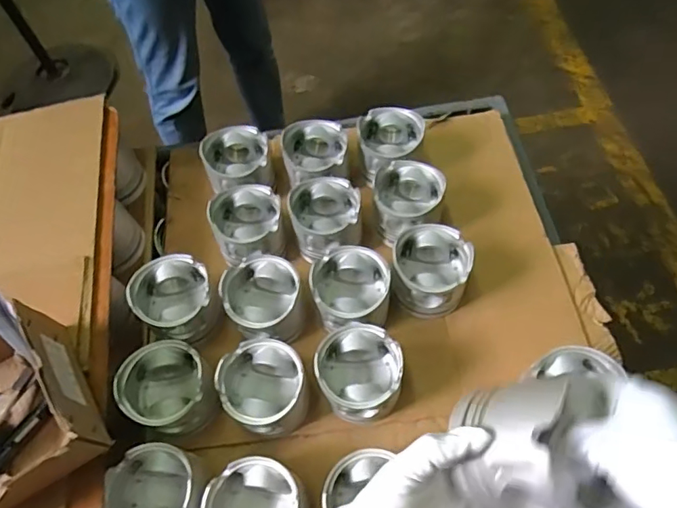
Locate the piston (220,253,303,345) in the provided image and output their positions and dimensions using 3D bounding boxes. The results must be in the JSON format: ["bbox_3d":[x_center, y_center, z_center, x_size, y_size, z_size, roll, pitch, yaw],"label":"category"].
[{"bbox_3d":[-0.090,0.058,0.641,0.086,0.080,0.091,-2,60,3],"label":"piston"}]

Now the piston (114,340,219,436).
[{"bbox_3d":[-0.188,0.151,0.585,0.093,0.066,0.095,-2,60,3],"label":"piston"}]

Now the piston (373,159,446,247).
[{"bbox_3d":[0.092,-0.067,0.703,0.091,0.069,0.095,-2,60,3],"label":"piston"}]

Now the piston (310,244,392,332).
[{"bbox_3d":[0.015,0.047,0.641,0.092,0.072,0.094,-2,60,3],"label":"piston"}]

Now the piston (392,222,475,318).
[{"bbox_3d":[0.113,0.023,0.657,0.096,0.087,0.095,10,61,10],"label":"piston"}]

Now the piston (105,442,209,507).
[{"bbox_3d":[-0.188,0.251,0.549,0.092,0.087,0.088,-2,60,3],"label":"piston"}]

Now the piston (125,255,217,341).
[{"bbox_3d":[-0.196,0.058,0.642,0.093,0.078,0.095,-2,60,3],"label":"piston"}]

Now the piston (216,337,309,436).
[{"bbox_3d":[-0.082,0.149,0.584,0.095,0.064,0.093,-2,60,3],"label":"piston"}]

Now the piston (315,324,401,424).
[{"bbox_3d":[0.024,0.137,0.597,0.091,0.091,0.091,-2,60,3],"label":"piston"}]

